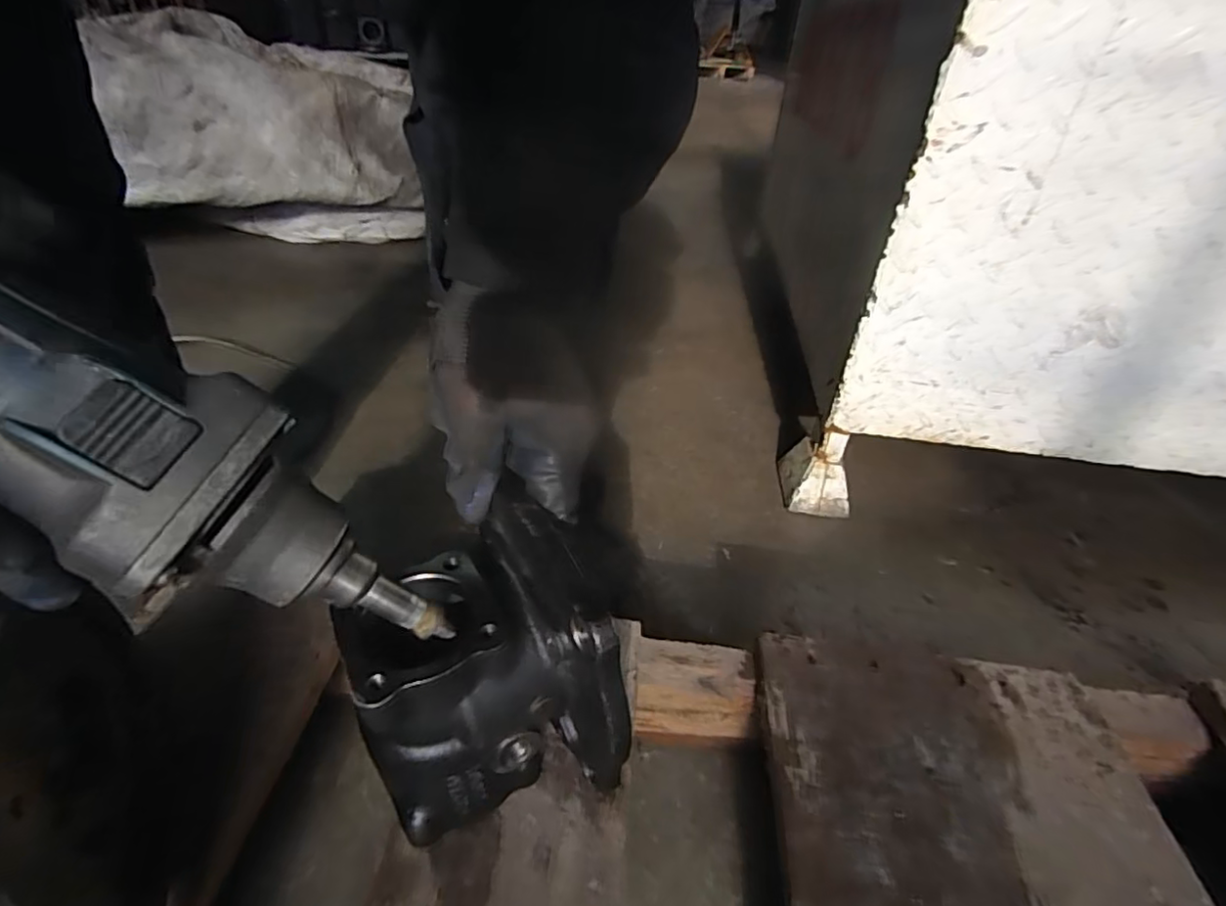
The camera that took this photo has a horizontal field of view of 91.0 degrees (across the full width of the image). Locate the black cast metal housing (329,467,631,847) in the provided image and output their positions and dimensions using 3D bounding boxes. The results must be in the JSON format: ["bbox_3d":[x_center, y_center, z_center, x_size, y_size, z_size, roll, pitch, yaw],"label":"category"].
[{"bbox_3d":[-0.065,0.112,0.294,0.105,0.156,0.114,-12,38,-24],"label":"black cast metal housing"}]

